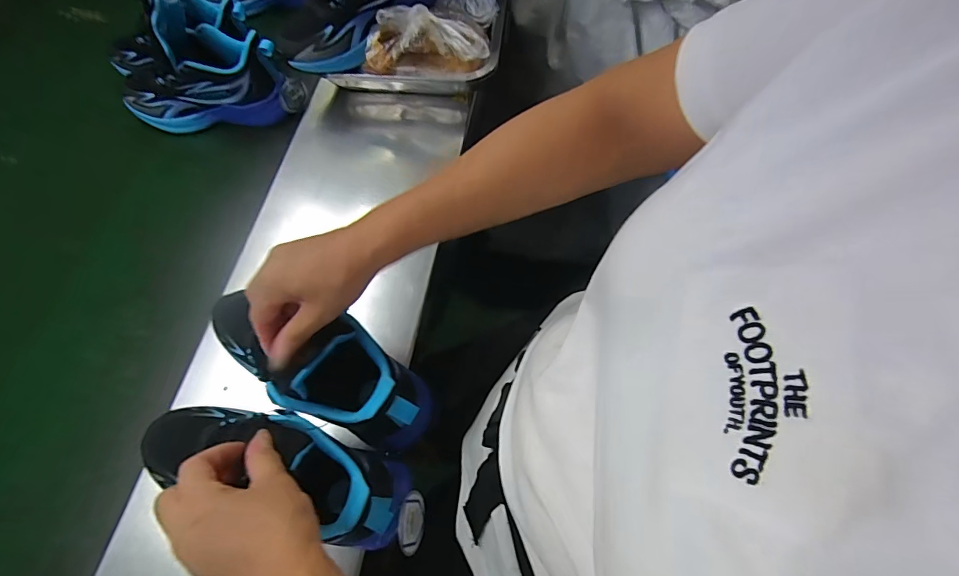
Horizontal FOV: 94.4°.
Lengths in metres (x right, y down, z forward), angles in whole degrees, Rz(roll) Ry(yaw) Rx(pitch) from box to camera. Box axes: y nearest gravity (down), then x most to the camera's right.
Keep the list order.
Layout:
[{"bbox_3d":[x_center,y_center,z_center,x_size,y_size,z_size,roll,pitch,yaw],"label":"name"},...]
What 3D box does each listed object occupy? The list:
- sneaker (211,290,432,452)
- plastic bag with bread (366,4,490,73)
[{"bbox_3d":[-0.157,0.069,0.409,0.234,0.098,0.081,17,67,10],"label":"sneaker"},{"bbox_3d":[-0.066,-0.319,0.571,0.159,0.048,0.070,3,65,4],"label":"plastic bag with bread"}]

